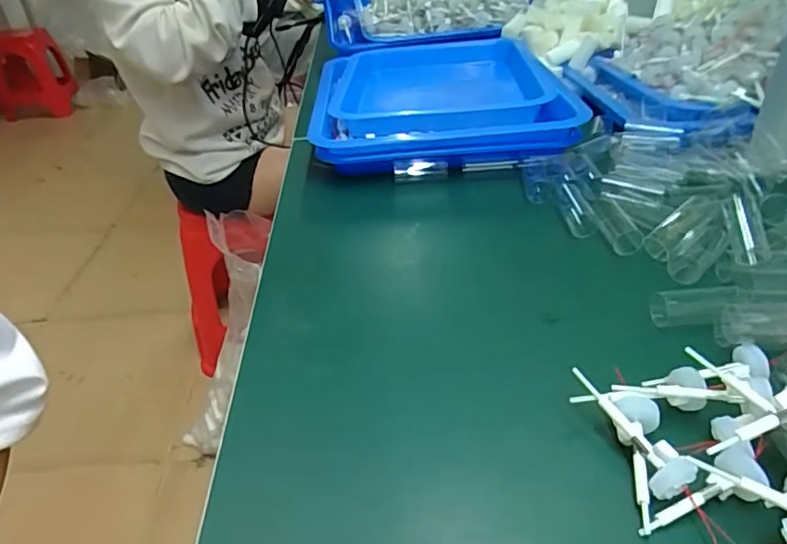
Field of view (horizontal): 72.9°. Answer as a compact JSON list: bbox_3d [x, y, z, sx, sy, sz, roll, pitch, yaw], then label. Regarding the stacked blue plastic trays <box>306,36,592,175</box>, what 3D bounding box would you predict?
[{"bbox_3d":[0.052,-0.203,0.616,0.275,0.054,0.336,-5,36,-1],"label":"stacked blue plastic trays"}]

